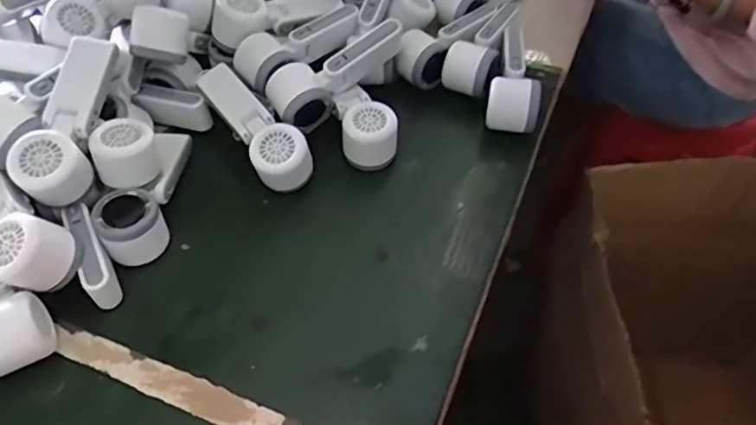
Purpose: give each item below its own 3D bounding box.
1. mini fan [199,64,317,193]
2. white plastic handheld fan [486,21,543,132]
[{"bbox_3d":[-0.133,-0.094,0.609,0.056,0.053,0.166,-35,76,-24],"label":"mini fan"},{"bbox_3d":[0.167,-0.159,0.683,0.059,0.063,0.149,13,52,11],"label":"white plastic handheld fan"}]

